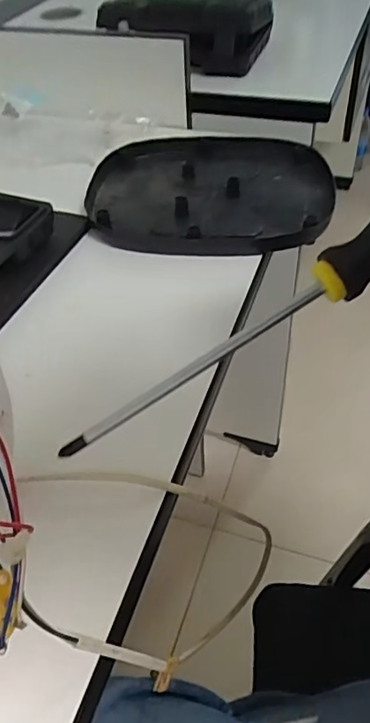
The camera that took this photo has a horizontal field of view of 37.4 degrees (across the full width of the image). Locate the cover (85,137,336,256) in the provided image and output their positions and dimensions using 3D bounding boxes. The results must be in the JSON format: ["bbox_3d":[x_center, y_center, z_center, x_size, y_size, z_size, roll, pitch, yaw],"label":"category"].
[{"bbox_3d":[0.024,-0.165,0.525,0.222,0.027,0.207,6,47,9],"label":"cover"}]

